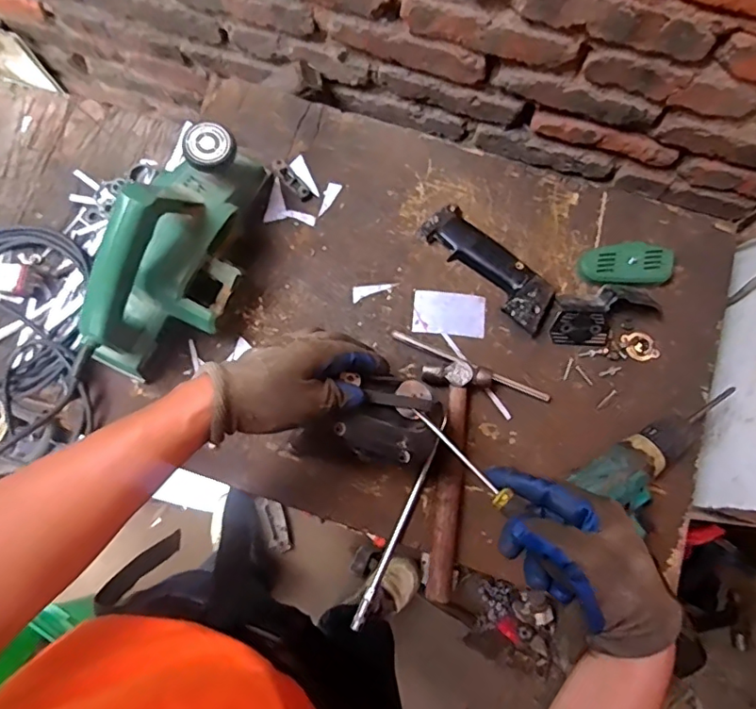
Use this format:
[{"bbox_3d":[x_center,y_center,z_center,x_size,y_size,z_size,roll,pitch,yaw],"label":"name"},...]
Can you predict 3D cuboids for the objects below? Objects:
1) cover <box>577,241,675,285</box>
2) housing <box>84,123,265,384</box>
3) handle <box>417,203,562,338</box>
[{"bbox_3d":[0.289,-0.103,0.622,0.104,0.022,0.045,-4,77,-3],"label":"cover"},{"bbox_3d":[-0.200,-0.109,0.552,0.104,0.159,0.265,18,77,2],"label":"housing"},{"bbox_3d":[0.130,-0.101,0.619,0.058,0.020,0.176,-44,82,-10],"label":"handle"}]

